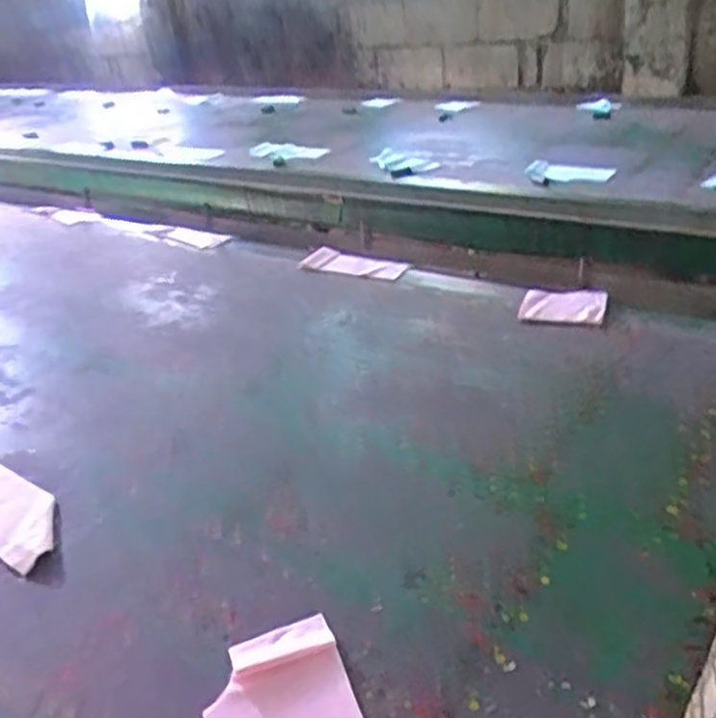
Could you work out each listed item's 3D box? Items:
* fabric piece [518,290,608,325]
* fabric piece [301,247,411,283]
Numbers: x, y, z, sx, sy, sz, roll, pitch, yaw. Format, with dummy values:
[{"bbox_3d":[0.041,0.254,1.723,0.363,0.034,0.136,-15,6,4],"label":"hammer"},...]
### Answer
[{"bbox_3d":[0.371,-0.096,1.326,0.143,0.006,0.122,6,35,19],"label":"fabric piece"},{"bbox_3d":[-0.010,-0.204,1.582,0.223,0.012,0.102,13,35,20],"label":"fabric piece"}]

